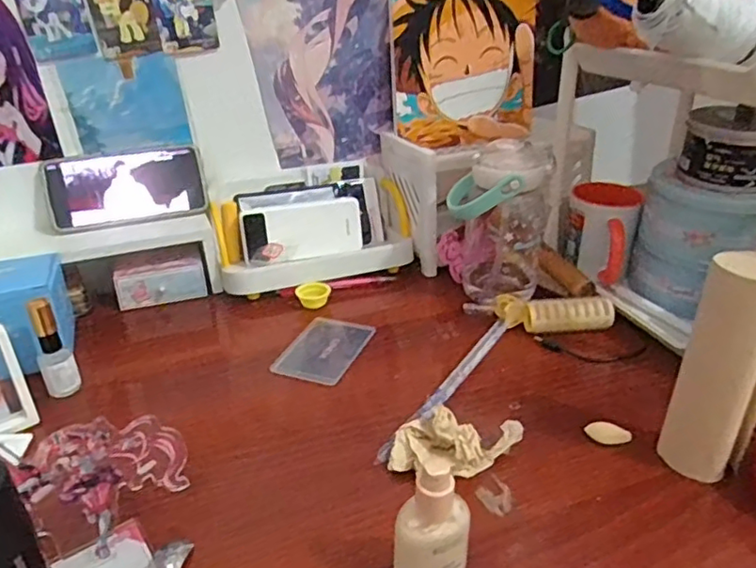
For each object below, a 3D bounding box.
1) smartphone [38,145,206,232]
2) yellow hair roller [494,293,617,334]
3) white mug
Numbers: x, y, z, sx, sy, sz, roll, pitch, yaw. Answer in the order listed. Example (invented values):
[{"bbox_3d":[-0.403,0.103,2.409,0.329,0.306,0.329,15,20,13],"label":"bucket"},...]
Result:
[{"bbox_3d":[-0.283,-0.109,0.689,0.166,0.081,0.014,-12,8,-17],"label":"smartphone"},{"bbox_3d":[0.179,0.030,0.614,0.114,0.030,0.038,5,28,11],"label":"yellow hair roller"},{"bbox_3d":[0.258,-0.062,0.696,0.075,0.095,0.084,10,30,20],"label":"white mug"}]

